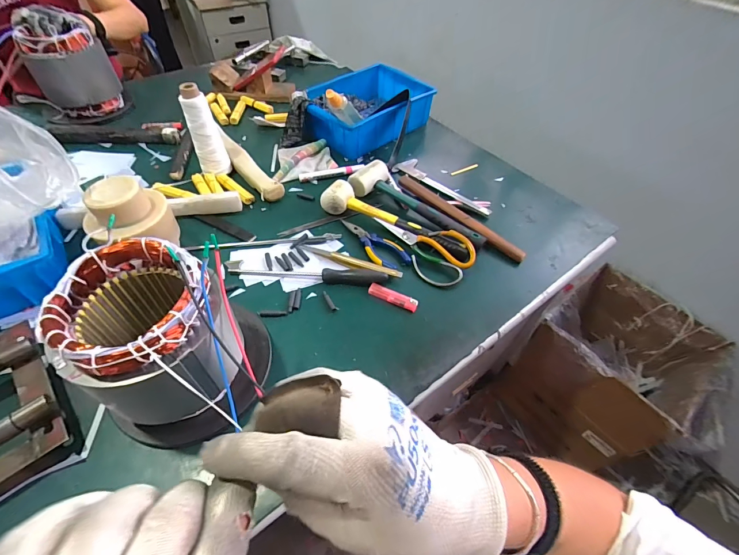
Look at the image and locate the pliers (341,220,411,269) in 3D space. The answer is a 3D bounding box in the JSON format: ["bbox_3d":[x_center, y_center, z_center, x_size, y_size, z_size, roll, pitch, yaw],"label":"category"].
[{"bbox_3d":[0.005,-0.064,0.616,0.052,0.011,0.147,-32,60,-26],"label":"pliers"}]

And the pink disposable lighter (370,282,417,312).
[{"bbox_3d":[0.036,0.031,0.544,0.079,0.009,0.020,23,54,14],"label":"pink disposable lighter"}]

